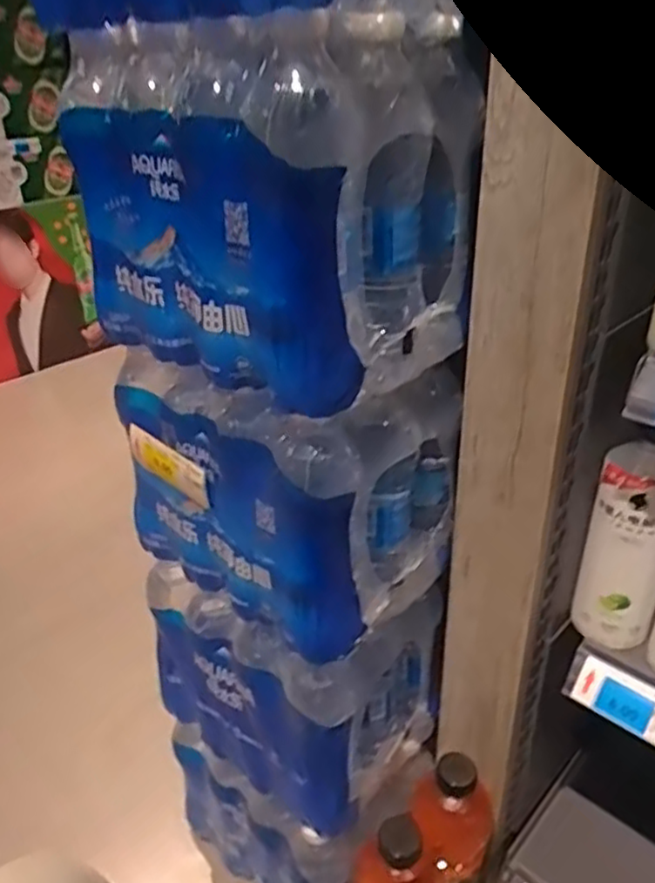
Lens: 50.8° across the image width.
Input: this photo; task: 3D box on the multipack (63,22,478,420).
[{"bbox_3d":[-0.041,-0.168,0.497,0.242,0.212,0.163,23,38,35],"label":"multipack"}]

